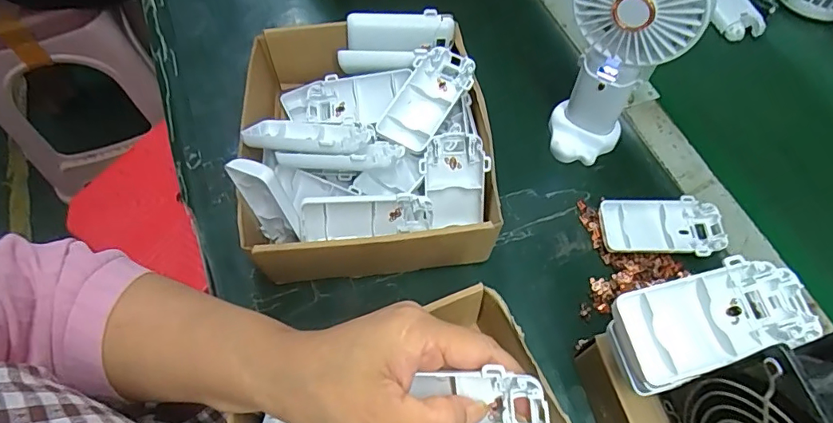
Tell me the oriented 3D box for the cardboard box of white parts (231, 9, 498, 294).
[{"bbox_3d":[-0.044,-0.058,0.410,0.190,0.089,0.209,-6,62,-3],"label":"cardboard box of white parts"}]

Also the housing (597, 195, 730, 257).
[{"bbox_3d":[0.201,0.014,0.411,0.098,0.020,0.045,-1,61,-1],"label":"housing"}]

